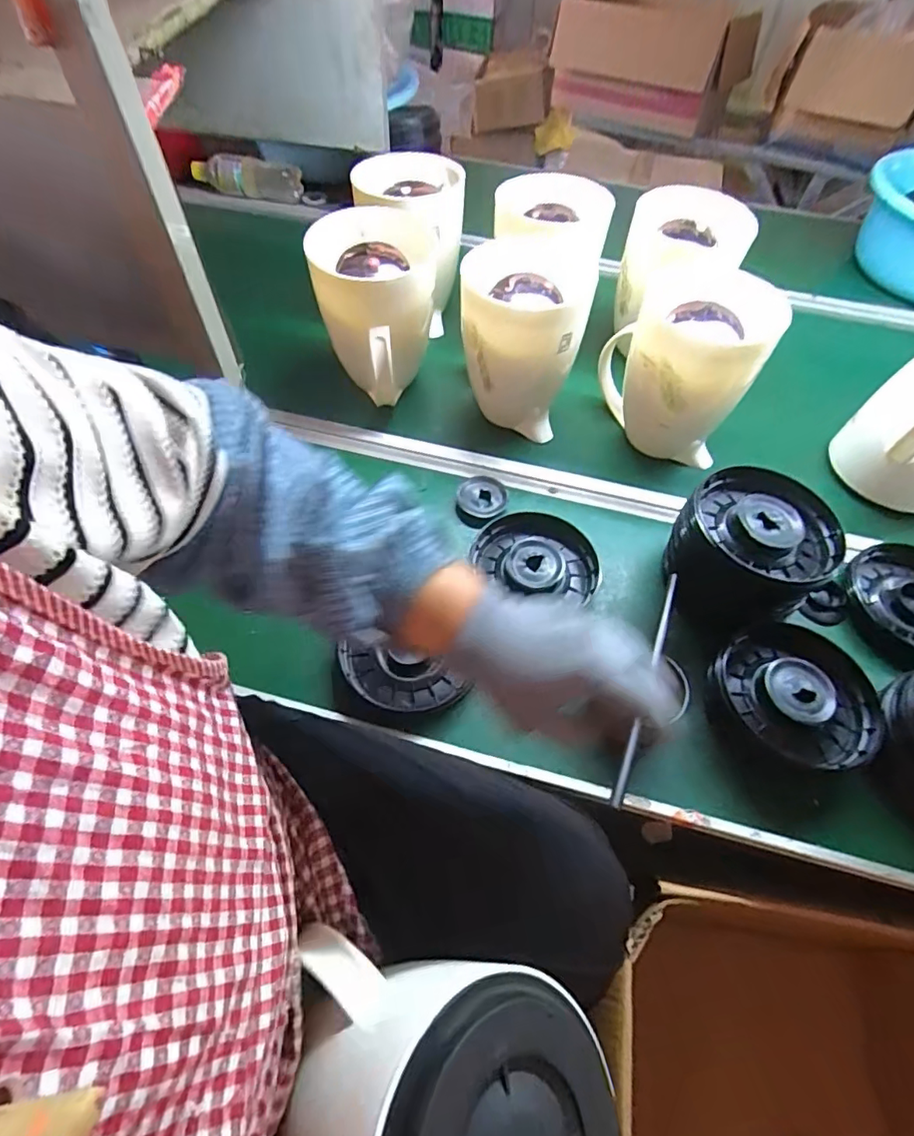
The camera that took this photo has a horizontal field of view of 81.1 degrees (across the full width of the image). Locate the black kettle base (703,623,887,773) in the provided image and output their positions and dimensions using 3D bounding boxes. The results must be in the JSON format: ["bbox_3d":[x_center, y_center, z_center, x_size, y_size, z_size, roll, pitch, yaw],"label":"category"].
[{"bbox_3d":[0.314,0.122,0.497,0.142,0.039,0.137,2,56,-3],"label":"black kettle base"}]

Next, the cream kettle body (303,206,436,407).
[{"bbox_3d":[-0.102,-0.320,0.663,0.138,0.178,0.135,-3,57,-6],"label":"cream kettle body"}]

